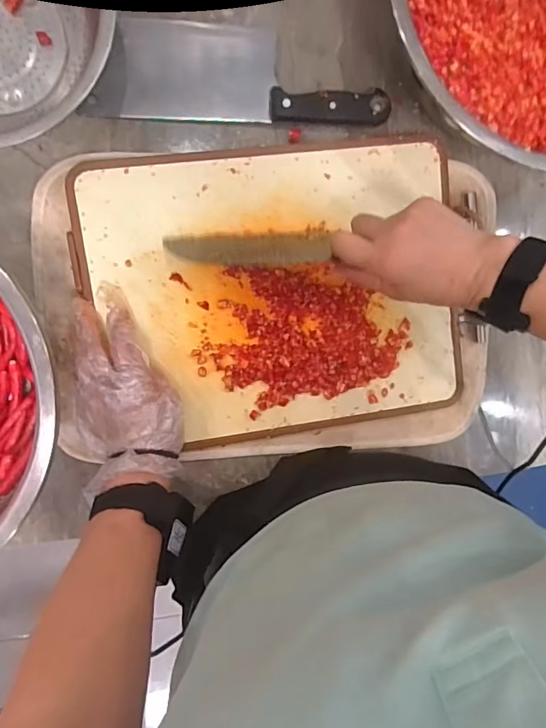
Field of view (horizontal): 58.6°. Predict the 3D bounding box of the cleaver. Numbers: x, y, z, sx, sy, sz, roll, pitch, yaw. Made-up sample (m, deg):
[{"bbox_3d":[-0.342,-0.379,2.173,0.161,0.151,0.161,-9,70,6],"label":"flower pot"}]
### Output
[{"bbox_3d":[-0.029,-0.260,0.435,0.261,0.019,0.081,-1,94,-8],"label":"cleaver"}]

